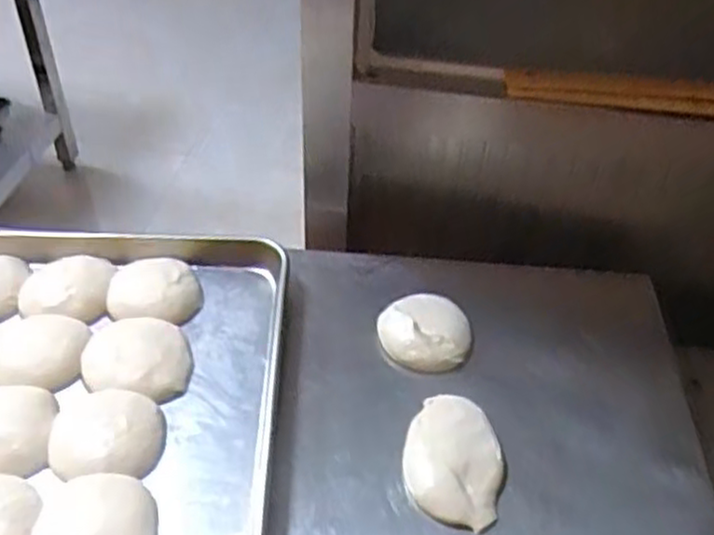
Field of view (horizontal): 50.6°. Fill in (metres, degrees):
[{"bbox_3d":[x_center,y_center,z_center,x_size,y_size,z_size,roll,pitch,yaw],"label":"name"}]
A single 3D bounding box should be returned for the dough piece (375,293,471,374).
[{"bbox_3d":[0.057,0.055,0.657,0.077,0.027,0.077,1,44,-1],"label":"dough piece"}]

